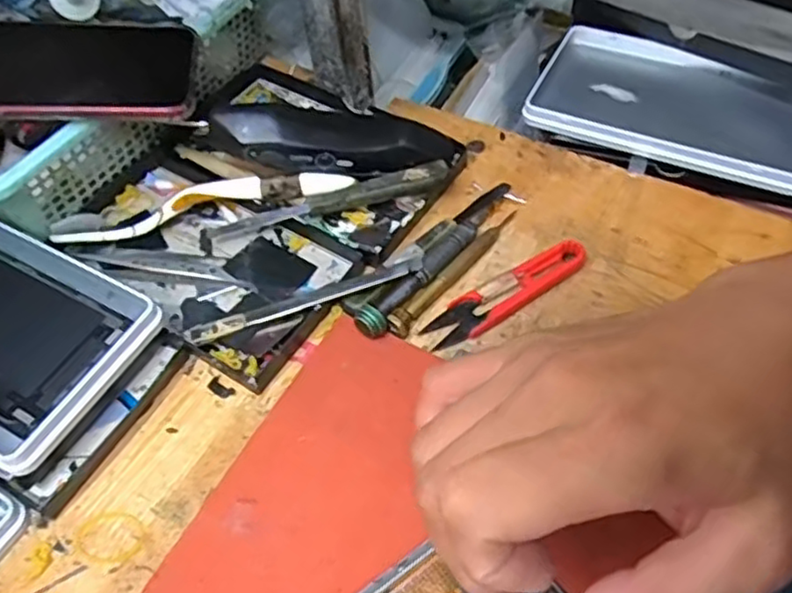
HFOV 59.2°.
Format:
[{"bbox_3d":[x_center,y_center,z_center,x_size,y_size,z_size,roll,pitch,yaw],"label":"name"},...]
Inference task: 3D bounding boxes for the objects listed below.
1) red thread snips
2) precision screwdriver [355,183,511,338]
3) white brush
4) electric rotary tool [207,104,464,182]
[{"bbox_3d":[0.061,-0.004,0.383,0.099,0.010,0.023,-30,58,-16],"label":"red thread snips"},{"bbox_3d":[0.025,-0.026,0.397,0.019,0.016,0.140,32,62,24],"label":"precision screwdriver"},{"bbox_3d":[-0.115,-0.055,0.422,0.177,0.026,0.014,-11,54,-4],"label":"white brush"},{"bbox_3d":[-0.034,-0.095,0.422,0.147,0.025,0.037,1,53,-16],"label":"electric rotary tool"}]

